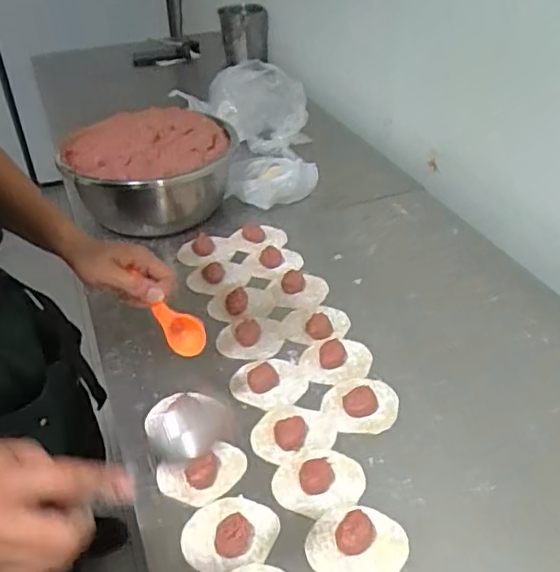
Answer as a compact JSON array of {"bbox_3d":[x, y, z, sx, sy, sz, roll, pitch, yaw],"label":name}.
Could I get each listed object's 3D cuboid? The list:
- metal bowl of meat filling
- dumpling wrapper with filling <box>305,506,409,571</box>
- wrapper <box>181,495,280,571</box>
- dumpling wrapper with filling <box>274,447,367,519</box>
[{"bbox_3d":[-0.218,-0.194,1.011,0.265,0.132,0.293,-13,38,-14],"label":"metal bowl of meat filling"},{"bbox_3d":[0.070,0.228,0.537,0.083,0.021,0.074,17,41,23],"label":"dumpling wrapper with filling"},{"bbox_3d":[-0.047,0.225,0.554,0.087,0.013,0.072,-13,38,-15],"label":"wrapper"},{"bbox_3d":[0.039,0.193,0.594,0.089,0.012,0.069,-17,39,-19],"label":"dumpling wrapper with filling"}]

